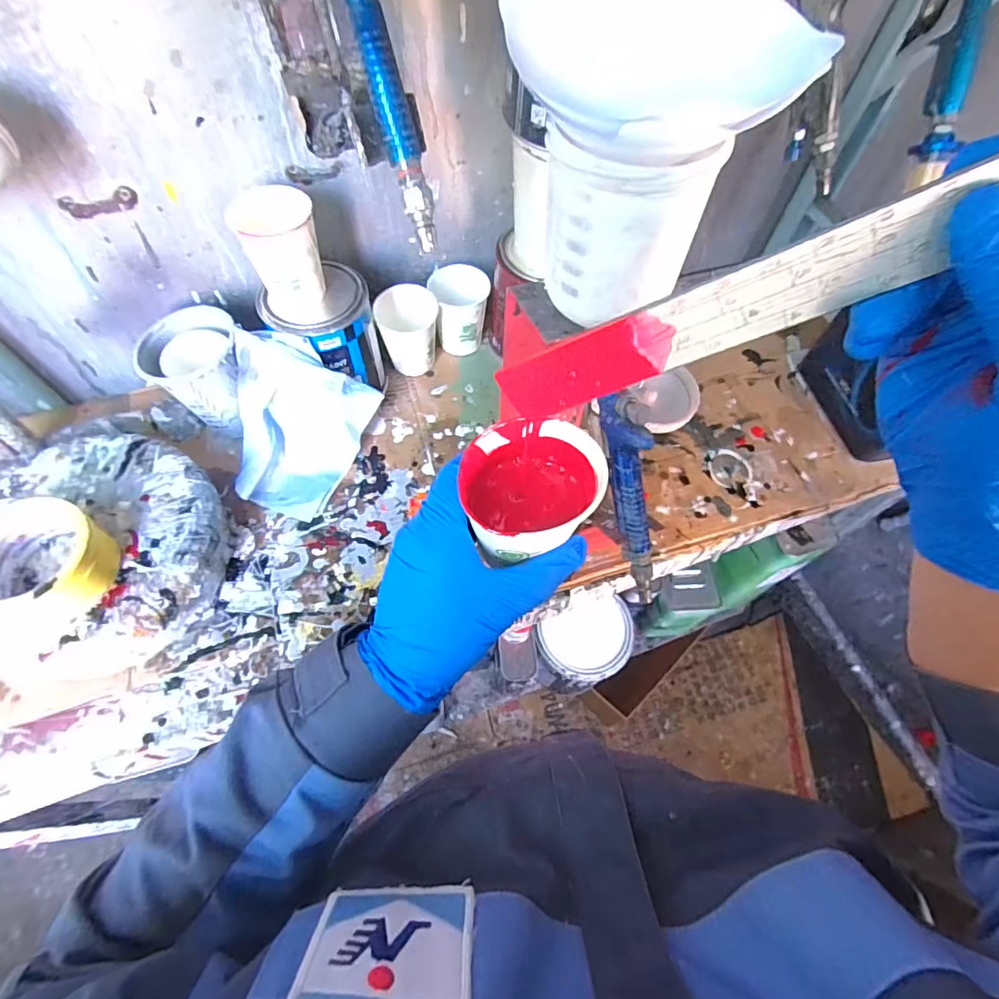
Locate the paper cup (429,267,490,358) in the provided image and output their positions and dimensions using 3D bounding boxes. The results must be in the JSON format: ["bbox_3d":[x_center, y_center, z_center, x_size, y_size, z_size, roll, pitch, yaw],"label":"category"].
[{"bbox_3d":[-0.047,-0.228,0.626,0.065,0.078,0.066,1,62,-2],"label":"paper cup"}]

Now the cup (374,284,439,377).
[{"bbox_3d":[-0.105,-0.196,0.604,0.067,0.074,0.071,1,62,-2],"label":"cup"}]

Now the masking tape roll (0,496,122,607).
[{"bbox_3d":[-0.365,0.045,0.416,0.092,0.049,0.083,20,63,8],"label":"masking tape roll"}]

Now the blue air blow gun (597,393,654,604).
[{"bbox_3d":[0.105,0.004,0.403,0.019,0.168,0.056,-14,18,-10],"label":"blue air blow gun"}]

